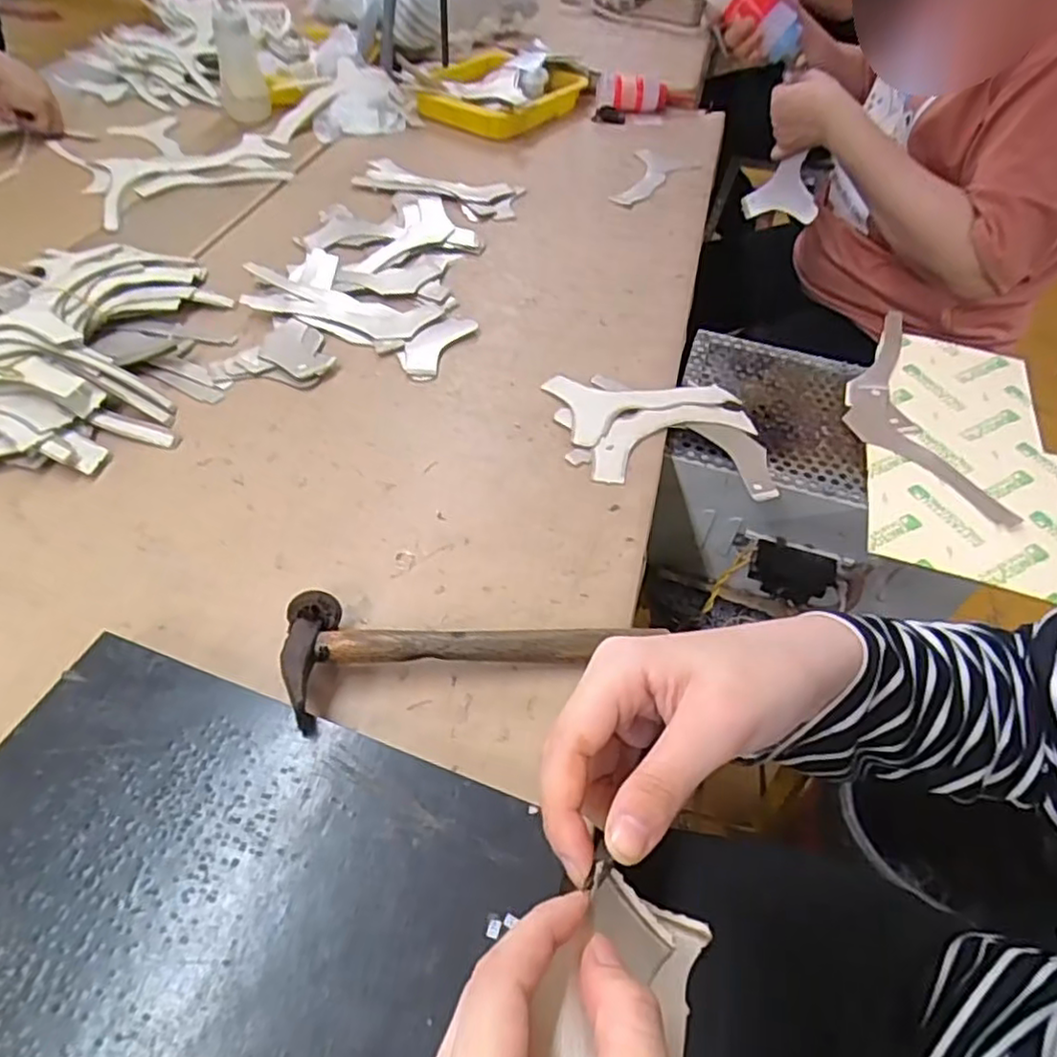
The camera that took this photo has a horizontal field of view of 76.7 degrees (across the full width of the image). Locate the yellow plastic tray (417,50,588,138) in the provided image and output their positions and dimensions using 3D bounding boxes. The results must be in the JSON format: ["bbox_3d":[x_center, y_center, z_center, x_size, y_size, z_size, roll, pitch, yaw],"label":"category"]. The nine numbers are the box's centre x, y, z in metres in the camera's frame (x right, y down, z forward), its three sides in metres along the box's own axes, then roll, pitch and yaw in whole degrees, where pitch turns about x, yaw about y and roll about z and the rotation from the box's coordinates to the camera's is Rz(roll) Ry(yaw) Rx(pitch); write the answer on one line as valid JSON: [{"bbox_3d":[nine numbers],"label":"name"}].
[{"bbox_3d":[-0.051,-0.690,1.056,0.226,0.044,0.265,23,51,13],"label":"yellow plastic tray"}]

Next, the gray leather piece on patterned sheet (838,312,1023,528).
[{"bbox_3d":[0.357,-0.112,0.645,0.099,0.007,0.279,-4,53,3],"label":"gray leather piece on patterned sheet"}]

